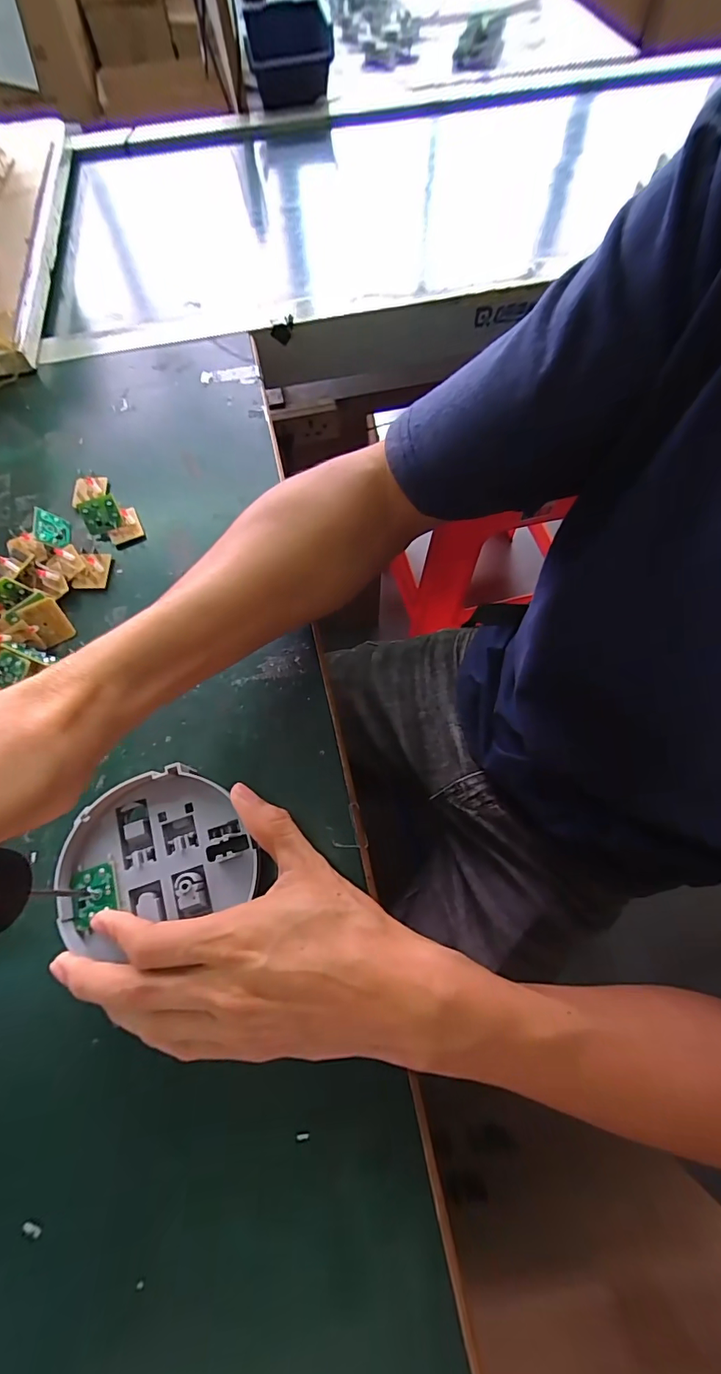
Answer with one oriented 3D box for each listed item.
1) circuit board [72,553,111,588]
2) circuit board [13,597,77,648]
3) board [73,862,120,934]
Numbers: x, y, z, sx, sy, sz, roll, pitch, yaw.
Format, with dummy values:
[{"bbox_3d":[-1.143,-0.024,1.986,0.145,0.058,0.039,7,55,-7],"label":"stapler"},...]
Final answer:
[{"bbox_3d":[-0.201,-0.088,0.339,0.024,0.007,0.029,1,76,-3],"label":"circuit board"},{"bbox_3d":[-0.218,-0.046,0.316,0.023,0.031,0.008,-34,28,-13],"label":"circuit board"},{"bbox_3d":[-0.144,0.113,0.247,0.022,0.004,0.029,-18,68,-6],"label":"board"}]

